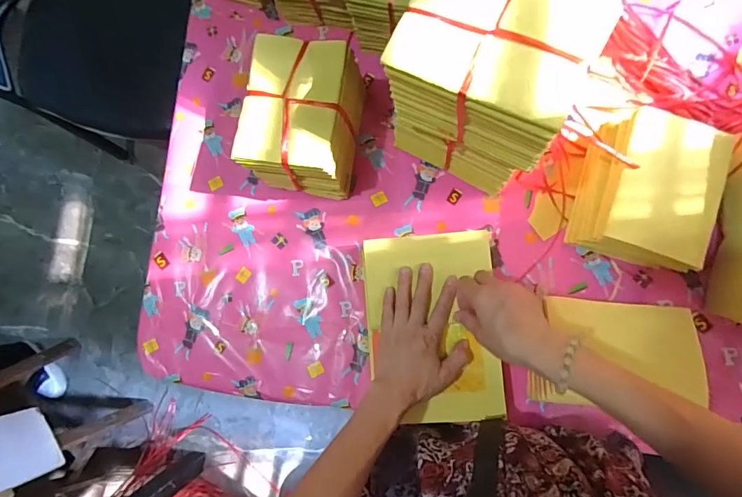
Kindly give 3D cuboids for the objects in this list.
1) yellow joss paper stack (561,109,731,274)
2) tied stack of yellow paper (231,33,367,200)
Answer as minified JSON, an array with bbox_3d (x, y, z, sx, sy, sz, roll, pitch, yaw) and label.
[{"bbox_3d":[0.339,-0.064,0.518,0.131,0.112,0.165,12,83,6],"label":"yellow joss paper stack"},{"bbox_3d":[-0.086,-0.167,0.557,0.124,0.138,0.158,9,82,5],"label":"tied stack of yellow paper"}]

